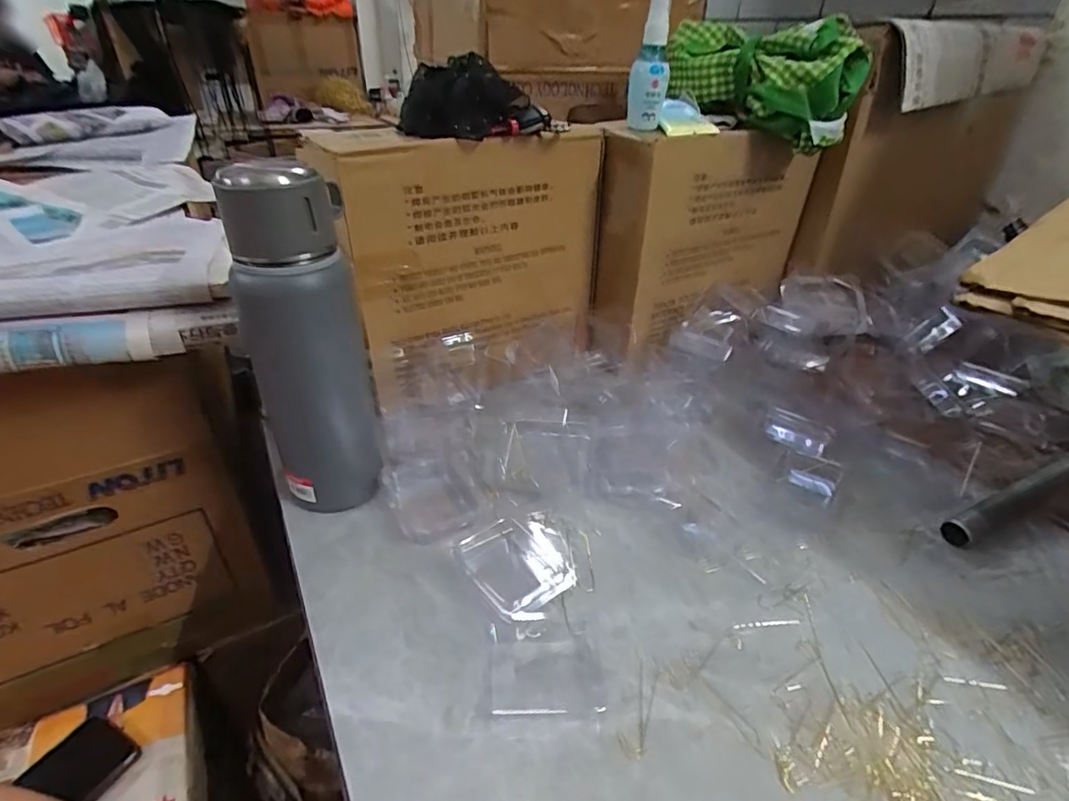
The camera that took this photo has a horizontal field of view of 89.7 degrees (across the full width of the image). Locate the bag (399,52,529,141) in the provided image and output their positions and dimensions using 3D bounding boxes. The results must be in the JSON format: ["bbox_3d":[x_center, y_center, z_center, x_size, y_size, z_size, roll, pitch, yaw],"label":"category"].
[{"bbox_3d":[-0.075,-0.281,0.499,0.121,0.062,0.074,4,35,3],"label":"bag"}]

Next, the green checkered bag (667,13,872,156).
[{"bbox_3d":[0.243,-0.353,0.595,0.082,0.102,0.208,-21,41,-30],"label":"green checkered bag"}]

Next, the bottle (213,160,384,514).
[{"bbox_3d":[-0.177,-0.036,0.421,0.085,0.272,0.065,-14,38,-22],"label":"bottle"}]

